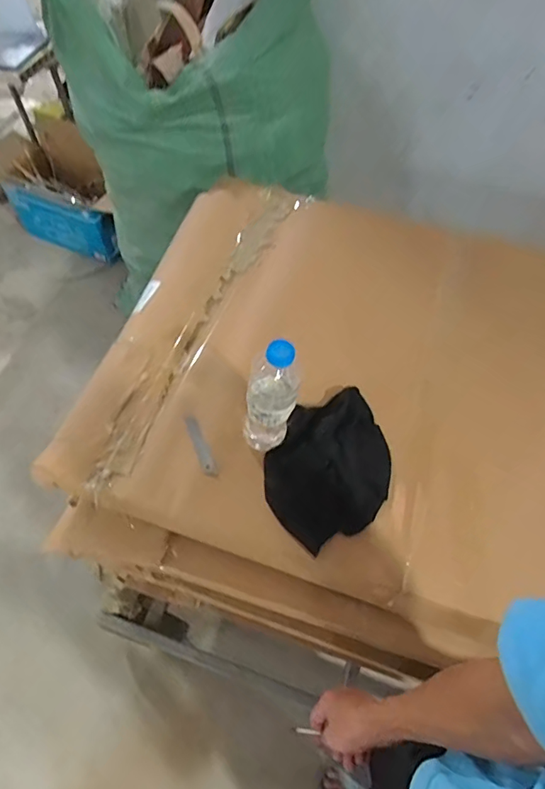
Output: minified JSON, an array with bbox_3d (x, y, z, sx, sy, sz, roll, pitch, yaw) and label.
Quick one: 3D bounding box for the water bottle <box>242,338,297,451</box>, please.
[{"bbox_3d":[-0.005,0.003,0.631,0.073,0.215,0.073,3,58,1],"label":"water bottle"}]

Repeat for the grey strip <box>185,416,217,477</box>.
[{"bbox_3d":[-0.104,0.075,0.705,0.018,0.004,0.105,-28,59,1],"label":"grey strip"}]

